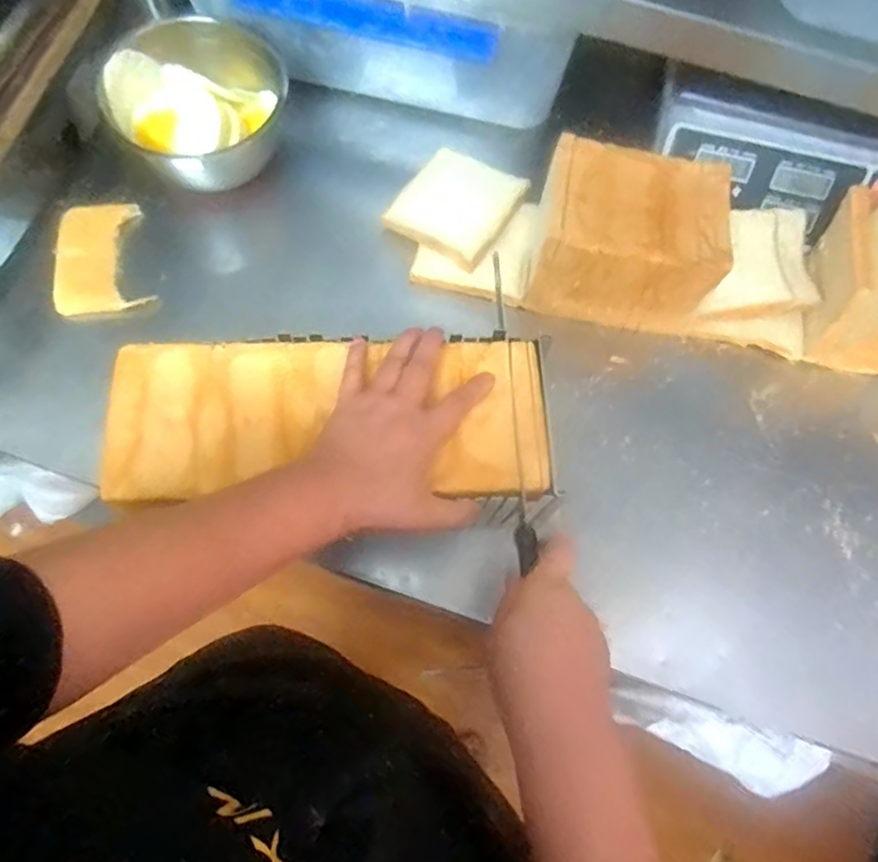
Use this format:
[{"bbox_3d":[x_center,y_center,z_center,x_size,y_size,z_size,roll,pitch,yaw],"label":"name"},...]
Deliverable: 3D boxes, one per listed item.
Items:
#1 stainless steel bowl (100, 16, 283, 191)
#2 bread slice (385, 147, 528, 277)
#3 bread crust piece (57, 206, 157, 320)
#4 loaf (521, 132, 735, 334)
[{"bbox_3d":[-0.232,-0.315,0.609,0.158,0.069,0.158,1,72,-2],"label":"stainless steel bowl"},{"bbox_3d":[0.016,-0.227,0.629,0.106,0.020,0.110,31,73,8],"label":"bread slice"},{"bbox_3d":[-0.333,-0.168,0.613,0.084,0.020,0.119,-16,73,-8],"label":"bread crust piece"},{"bbox_3d":[0.172,-0.180,0.590,0.168,0.106,0.124,9,71,1],"label":"loaf"}]

